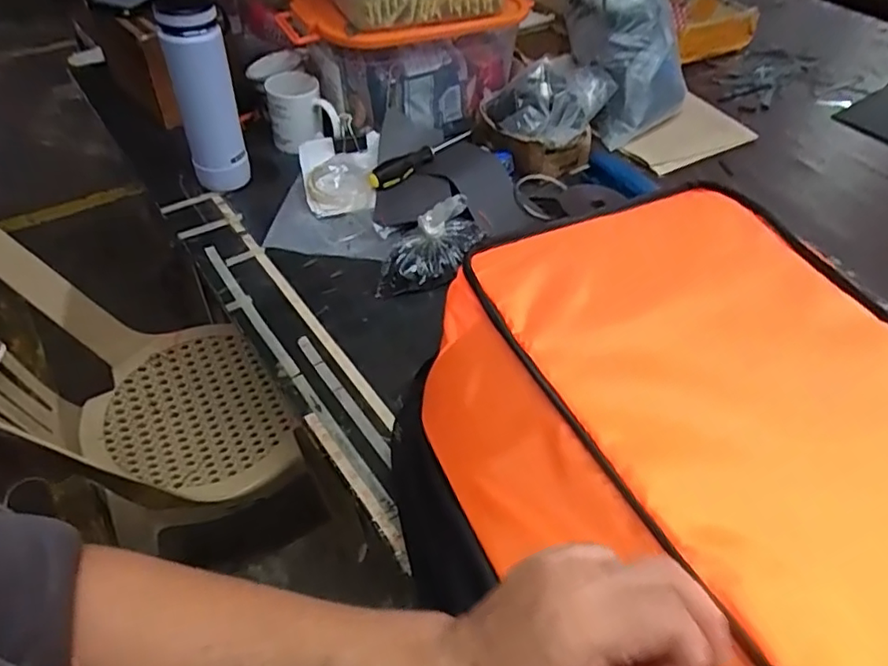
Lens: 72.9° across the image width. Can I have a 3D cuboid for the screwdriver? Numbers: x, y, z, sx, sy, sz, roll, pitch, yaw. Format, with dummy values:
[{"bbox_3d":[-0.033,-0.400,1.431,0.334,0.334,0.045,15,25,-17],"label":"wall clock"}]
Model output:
[{"bbox_3d":[-0.028,-0.261,0.895,0.191,0.031,0.033,-32,56,-26],"label":"screwdriver"}]

